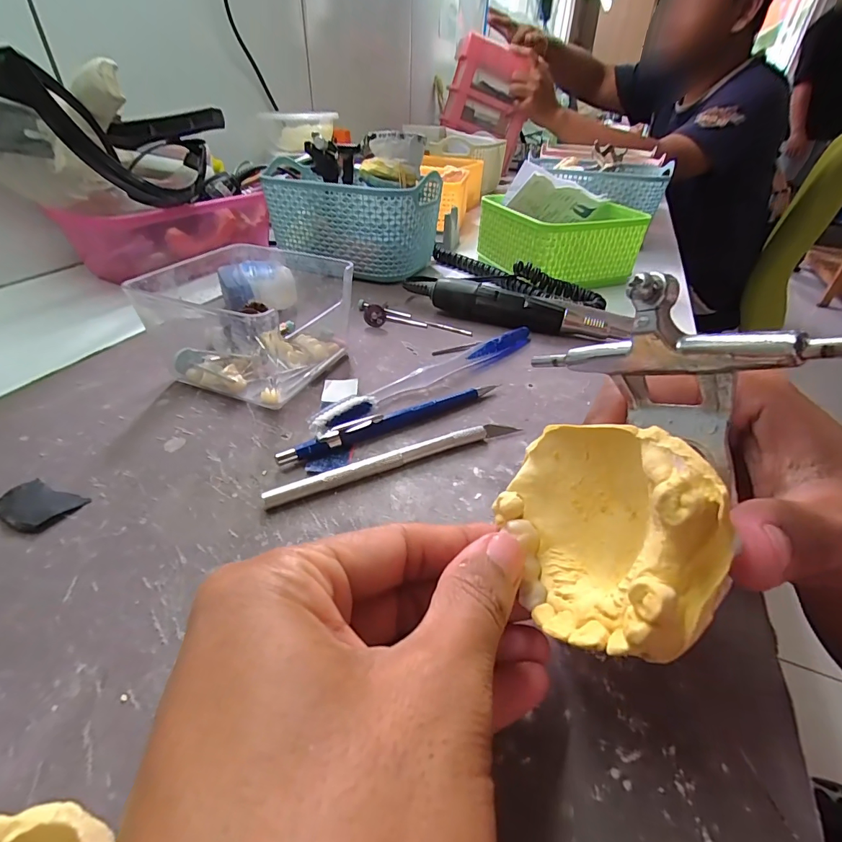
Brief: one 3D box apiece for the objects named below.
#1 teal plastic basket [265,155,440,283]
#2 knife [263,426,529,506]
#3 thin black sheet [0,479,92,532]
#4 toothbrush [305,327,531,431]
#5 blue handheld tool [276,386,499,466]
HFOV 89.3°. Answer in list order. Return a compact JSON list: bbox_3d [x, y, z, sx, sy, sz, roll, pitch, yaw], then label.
[{"bbox_3d":[-0.058,-0.207,0.436,0.146,0.091,0.115,17,40,19],"label":"teal plastic basket"},{"bbox_3d":[-0.010,0.019,0.212,0.131,0.009,0.006,-16,41,-21],"label":"knife"},{"bbox_3d":[-0.168,0.036,0.185,0.036,0.004,0.022,13,39,14],"label":"thin black sheet"},{"bbox_3d":[0.011,-0.034,0.274,0.188,0.017,0.019,-30,48,-34],"label":"toothbrush"},{"bbox_3d":[-0.013,-0.002,0.234,0.131,0.014,0.006,-21,43,-27],"label":"blue handheld tool"}]

